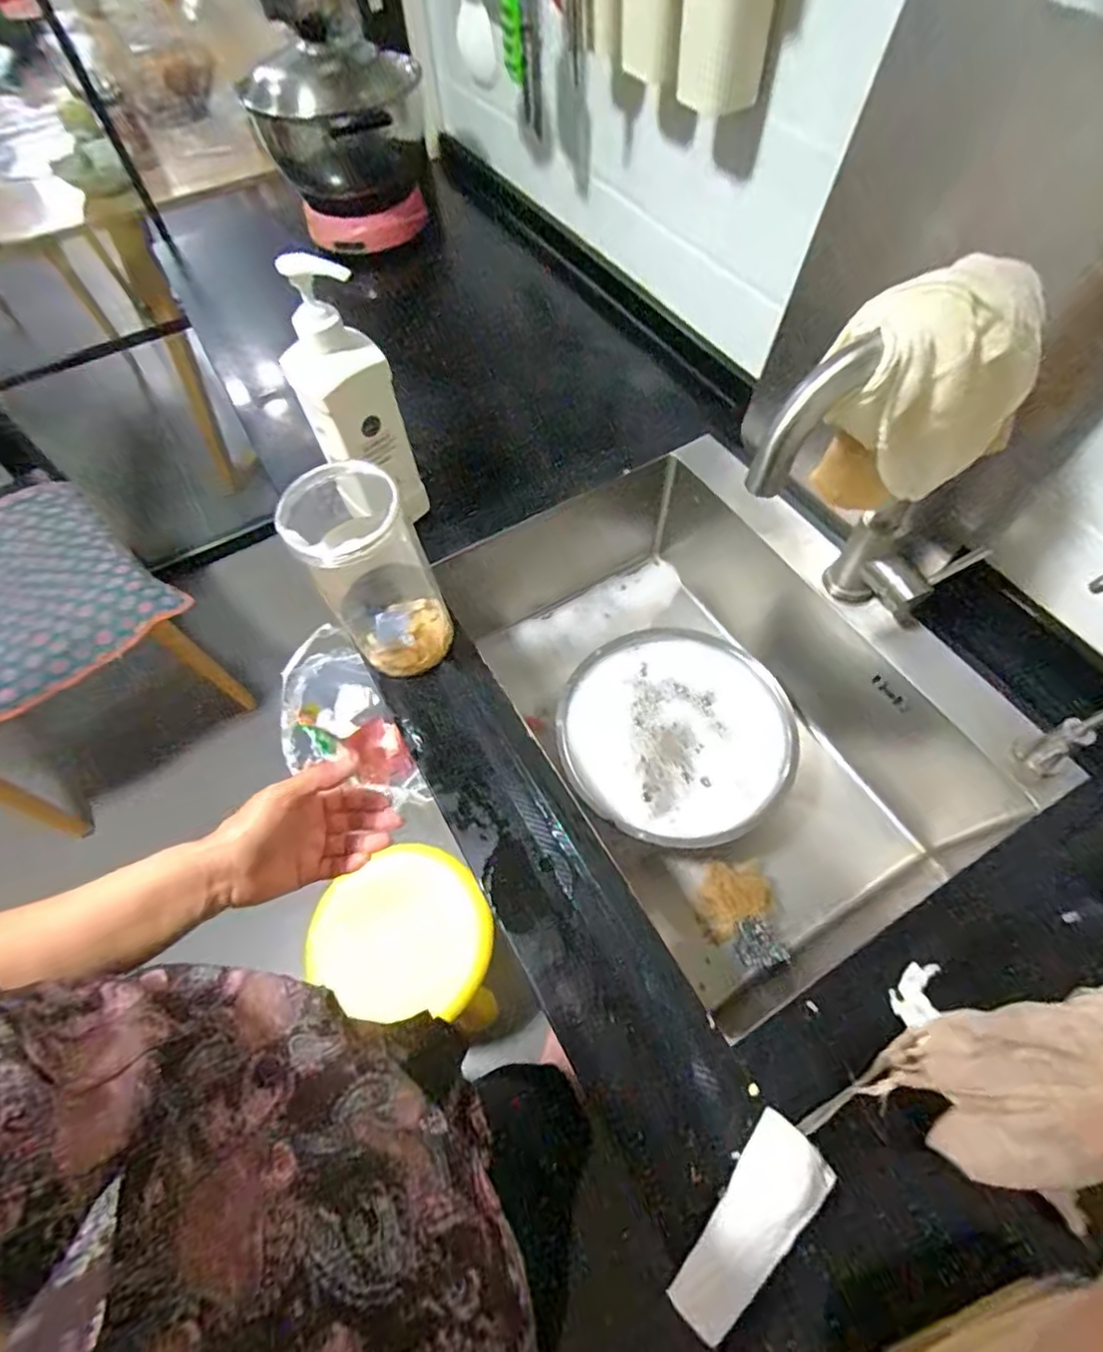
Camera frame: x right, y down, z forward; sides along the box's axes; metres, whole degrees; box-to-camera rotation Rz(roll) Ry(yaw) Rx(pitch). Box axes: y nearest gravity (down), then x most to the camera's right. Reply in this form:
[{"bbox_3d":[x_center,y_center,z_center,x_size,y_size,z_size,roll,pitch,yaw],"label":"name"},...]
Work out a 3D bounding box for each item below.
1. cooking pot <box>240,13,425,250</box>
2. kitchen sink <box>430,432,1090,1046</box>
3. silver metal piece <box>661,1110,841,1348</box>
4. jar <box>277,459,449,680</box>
[{"bbox_3d":[-0.323,-0.847,0.971,0.235,0.220,0.259,-13,61,-5],"label":"cooking pot"},{"bbox_3d":[0.208,-0.005,0.745,0.436,0.179,0.587,-27,63,-12],"label":"kitchen sink"},{"bbox_3d":[0.135,0.369,0.406,0.053,0.021,0.129,37,69,20],"label":"silver metal piece"},{"bbox_3d":[-0.162,-0.090,0.566,0.098,0.194,0.099,-1,61,2],"label":"jar"}]

